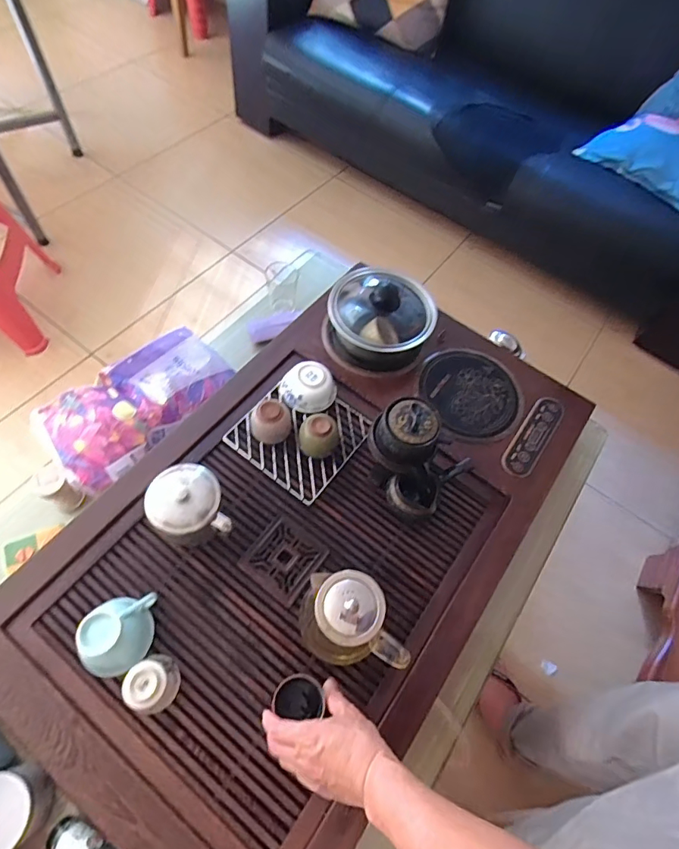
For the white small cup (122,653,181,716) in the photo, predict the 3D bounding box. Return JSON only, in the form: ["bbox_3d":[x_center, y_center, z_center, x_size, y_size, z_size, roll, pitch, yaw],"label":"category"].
[{"bbox_3d":[-0.232,0.323,0.573,0.053,0.057,0.058,3,62,-5],"label":"white small cup"}]

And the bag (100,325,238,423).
[{"bbox_3d":[-0.299,-0.089,0.818,0.145,0.057,0.196,42,65,15],"label":"bag"}]

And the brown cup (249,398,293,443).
[{"bbox_3d":[-0.112,-0.007,0.752,0.069,0.067,0.065,3,62,-5],"label":"brown cup"}]

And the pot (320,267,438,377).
[{"bbox_3d":[0.076,-0.194,0.847,0.185,0.117,0.169,3,62,-5],"label":"pot"}]

